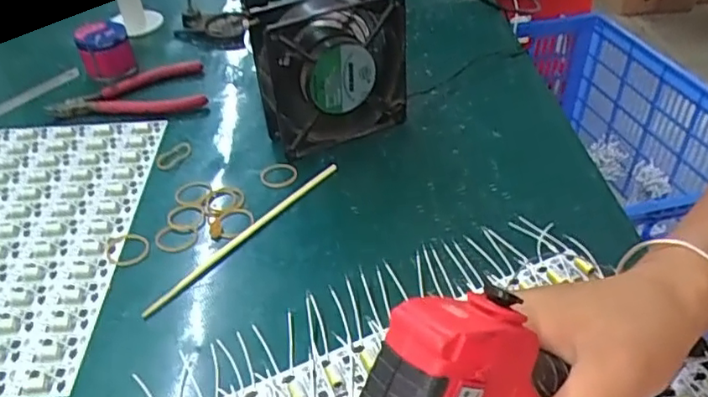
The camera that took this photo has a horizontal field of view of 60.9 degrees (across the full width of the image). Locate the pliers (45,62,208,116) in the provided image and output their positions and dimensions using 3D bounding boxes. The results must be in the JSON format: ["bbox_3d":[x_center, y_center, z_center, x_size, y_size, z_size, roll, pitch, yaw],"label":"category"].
[{"bbox_3d":[-0.226,-0.104,0.604,0.151,0.020,0.086,-15,40,-13],"label":"pliers"}]

